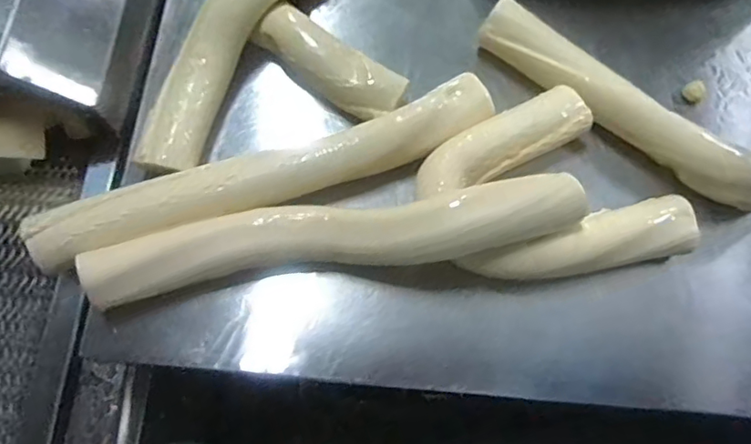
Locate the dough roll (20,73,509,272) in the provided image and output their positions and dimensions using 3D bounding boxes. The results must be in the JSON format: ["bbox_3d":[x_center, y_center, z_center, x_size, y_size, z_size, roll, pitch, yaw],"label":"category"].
[{"bbox_3d":[-0.084,-0.038,0.484,0.399,0.060,0.064,-19,73,-10],"label":"dough roll"}]

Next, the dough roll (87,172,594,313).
[{"bbox_3d":[-0.031,0.012,0.458,0.379,0.058,0.054,-8,70,-4],"label":"dough roll"}]

